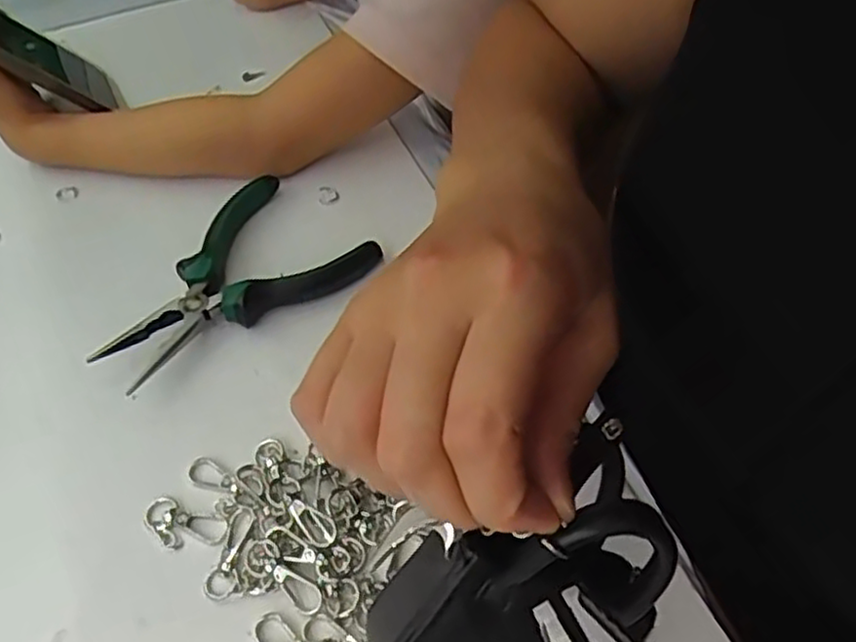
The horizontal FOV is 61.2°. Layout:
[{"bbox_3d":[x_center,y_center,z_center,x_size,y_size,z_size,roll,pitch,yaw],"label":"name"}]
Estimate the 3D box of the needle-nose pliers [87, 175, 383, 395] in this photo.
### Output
[{"bbox_3d":[-0.105,-0.016,0.400,0.090,0.024,0.144,29,58,22],"label":"needle-nose pliers"}]

